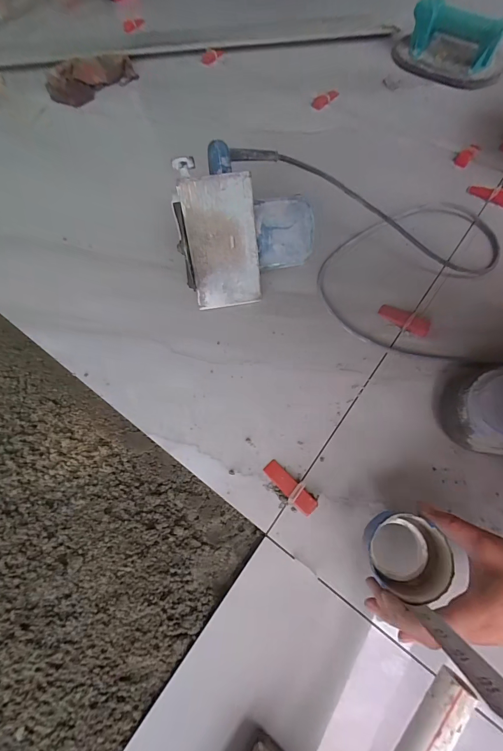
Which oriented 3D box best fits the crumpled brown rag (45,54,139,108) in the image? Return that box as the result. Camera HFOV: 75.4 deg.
[{"bbox_3d":[-0.362,-0.671,0.734,0.202,0.042,0.103,-20,68,-6],"label":"crumpled brown rag"}]

